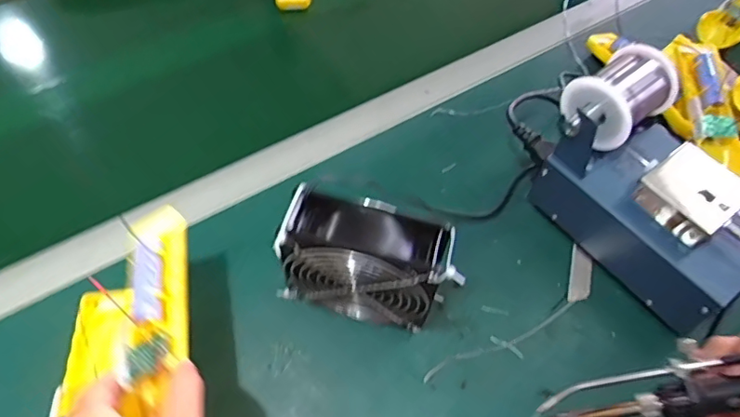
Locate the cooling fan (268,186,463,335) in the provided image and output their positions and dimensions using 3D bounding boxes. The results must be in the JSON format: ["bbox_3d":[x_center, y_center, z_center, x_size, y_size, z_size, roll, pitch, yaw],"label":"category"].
[{"bbox_3d":[-0.003,0.044,0.416,0.133,0.121,0.055,10,58,4],"label":"cooling fan"}]

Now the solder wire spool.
[{"bbox_3d":[0.216,-0.097,0.459,0.075,0.073,0.066,-37,66,-22],"label":"solder wire spool"}]

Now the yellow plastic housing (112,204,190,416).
[{"bbox_3d":[-0.149,0.064,0.367,0.043,0.021,0.146,-5,58,-7],"label":"yellow plastic housing"}]

